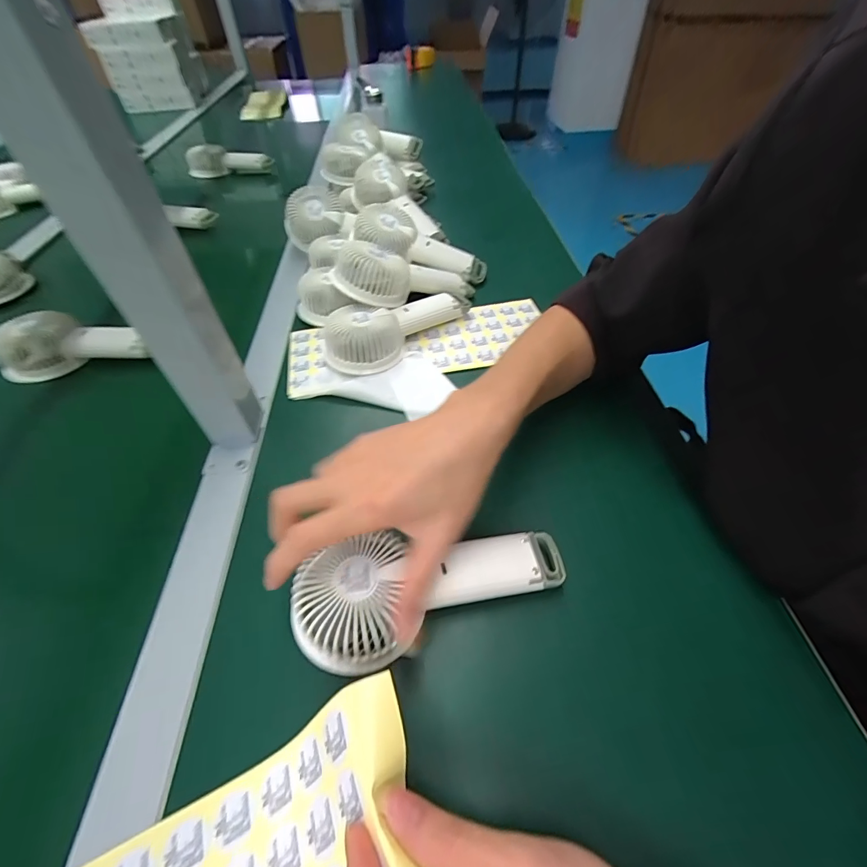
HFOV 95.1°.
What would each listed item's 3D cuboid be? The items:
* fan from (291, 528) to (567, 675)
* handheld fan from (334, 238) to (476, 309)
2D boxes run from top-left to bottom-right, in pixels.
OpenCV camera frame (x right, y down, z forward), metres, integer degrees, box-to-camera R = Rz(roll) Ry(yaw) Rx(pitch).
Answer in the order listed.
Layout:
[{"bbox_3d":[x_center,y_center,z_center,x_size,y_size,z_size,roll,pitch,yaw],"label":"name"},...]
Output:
[{"bbox_3d":[0.000,0.101,0.266,0.184,0.036,0.069,-10,53,-9],"label":"fan"},{"bbox_3d":[-0.032,-0.194,0.488,0.183,0.045,0.083,-8,49,-35],"label":"handheld fan"}]

